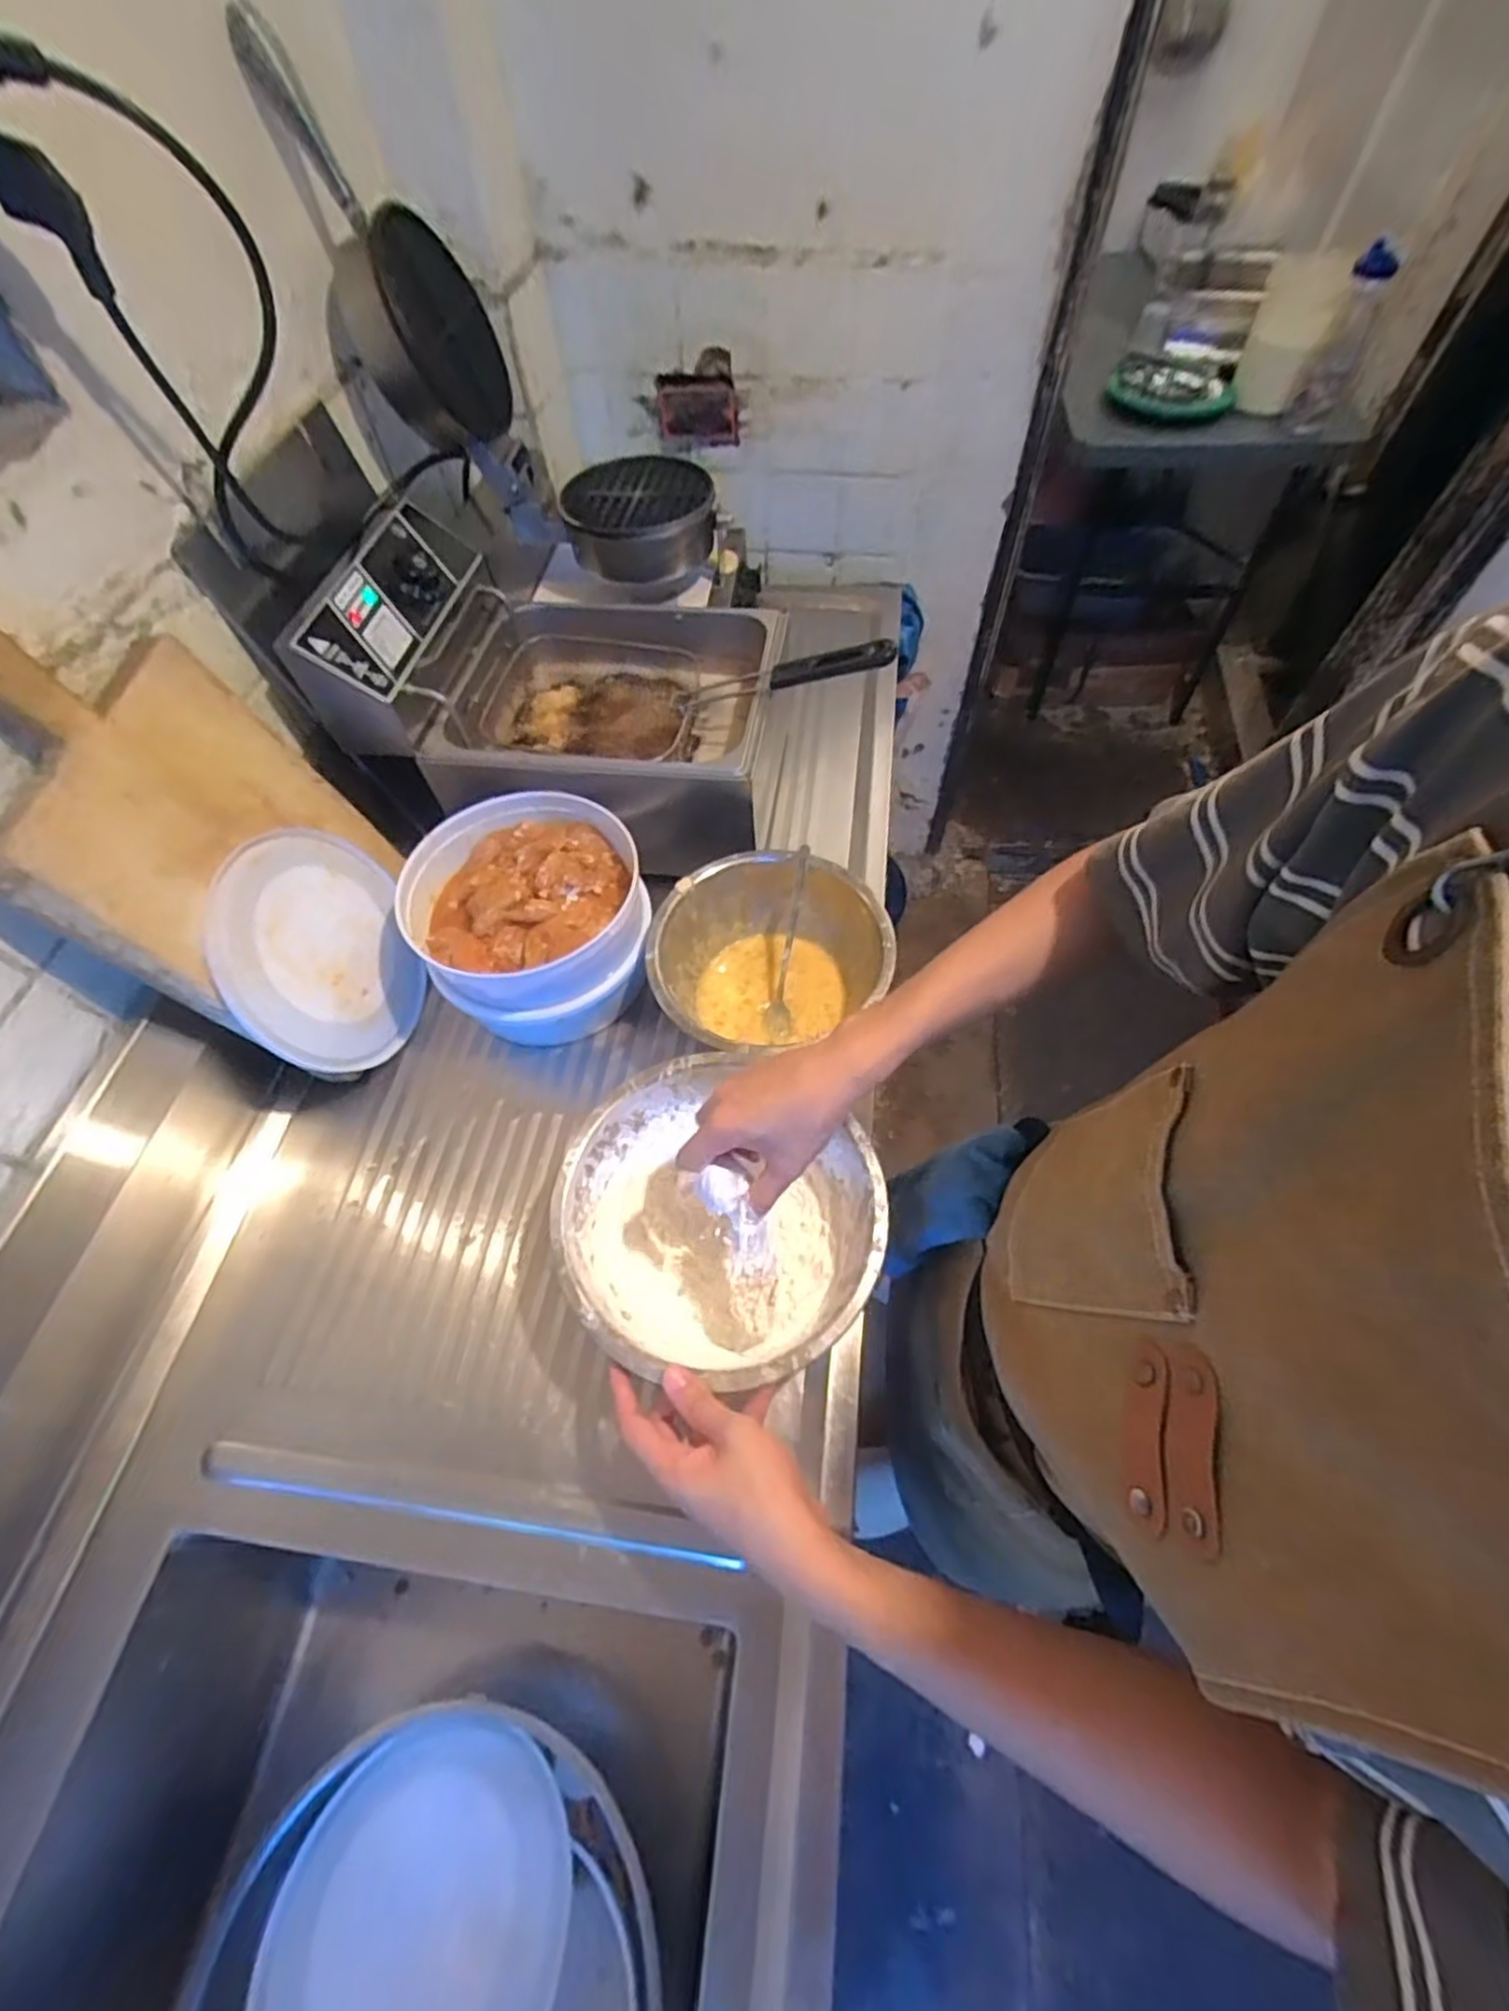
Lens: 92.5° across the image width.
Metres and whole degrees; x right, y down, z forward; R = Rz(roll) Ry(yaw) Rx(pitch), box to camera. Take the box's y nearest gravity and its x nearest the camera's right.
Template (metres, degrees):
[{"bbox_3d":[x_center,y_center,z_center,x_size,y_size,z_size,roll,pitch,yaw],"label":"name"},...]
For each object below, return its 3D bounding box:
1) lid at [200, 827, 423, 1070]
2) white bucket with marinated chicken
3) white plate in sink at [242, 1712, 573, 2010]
[{"bbox_3d":[-0.374,-0.049,0.628,0.013,0.186,0.204,-11,94,20],"label":"lid"},{"bbox_3d":[-0.202,-0.077,0.688,0.207,0.136,0.205,-1,58,1],"label":"white bucket with marinated chicken"},{"bbox_3d":[-0.228,0.630,0.487,0.193,0.022,0.193,12,40,-1],"label":"white plate in sink"}]

